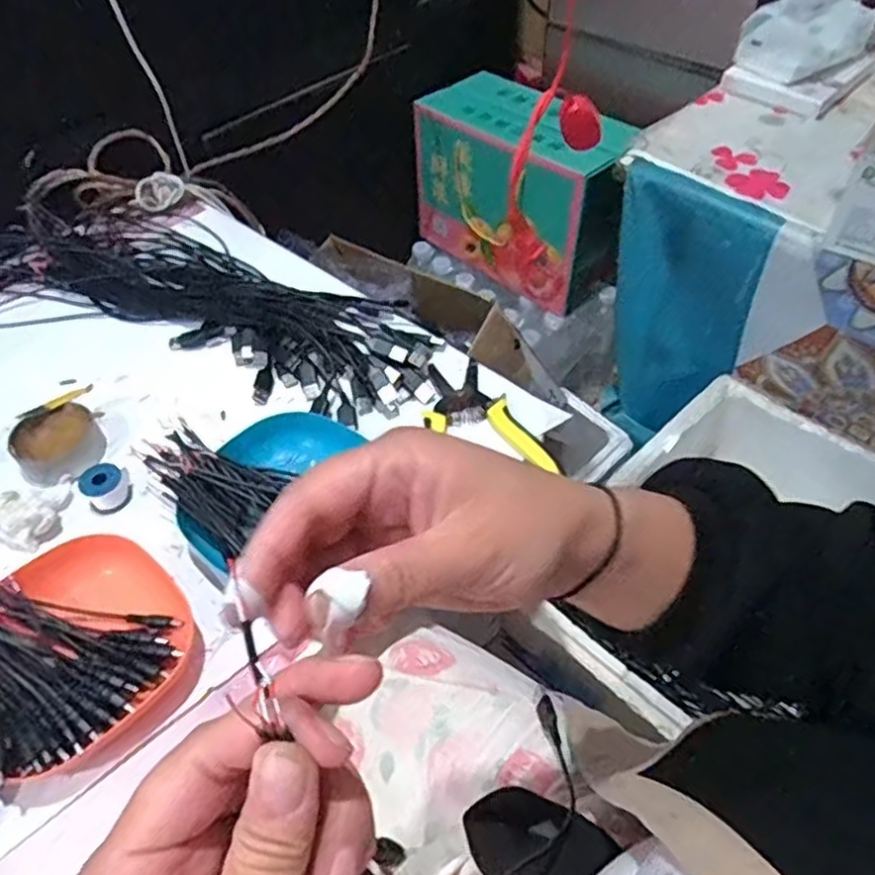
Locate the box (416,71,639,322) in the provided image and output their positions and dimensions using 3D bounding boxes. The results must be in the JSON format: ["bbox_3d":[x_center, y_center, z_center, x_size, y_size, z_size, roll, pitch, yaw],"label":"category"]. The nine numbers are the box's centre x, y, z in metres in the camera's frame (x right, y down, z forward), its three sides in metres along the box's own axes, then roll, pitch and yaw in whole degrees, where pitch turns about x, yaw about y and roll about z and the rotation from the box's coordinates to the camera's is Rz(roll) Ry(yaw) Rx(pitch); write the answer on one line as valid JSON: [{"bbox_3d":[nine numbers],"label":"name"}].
[{"bbox_3d":[0.135,-0.380,1.101,0.158,0.254,0.371,-37,58,-26],"label":"box"}]

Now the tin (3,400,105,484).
[{"bbox_3d":[-0.300,0.006,0.550,0.064,0.028,0.058,-33,56,-23],"label":"tin"}]

